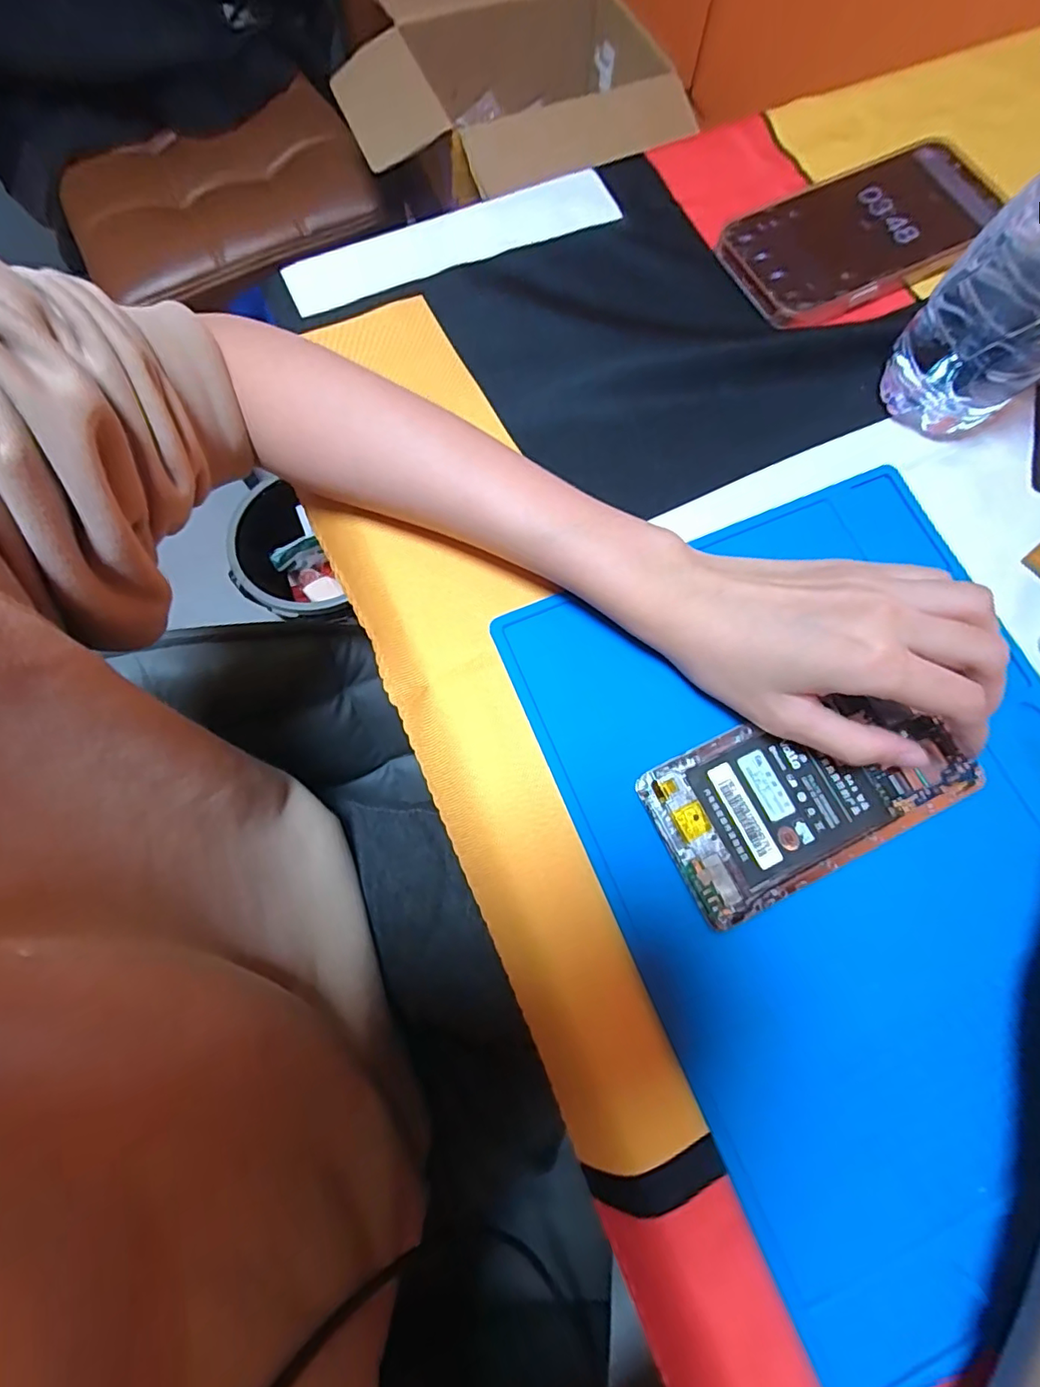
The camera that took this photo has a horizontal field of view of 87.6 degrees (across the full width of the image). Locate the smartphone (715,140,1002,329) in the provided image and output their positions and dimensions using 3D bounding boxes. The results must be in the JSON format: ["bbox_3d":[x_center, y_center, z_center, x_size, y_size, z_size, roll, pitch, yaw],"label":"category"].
[{"bbox_3d":[0.203,-0.271,0.320,0.164,0.010,0.086,-23,76,-7],"label":"smartphone"}]

